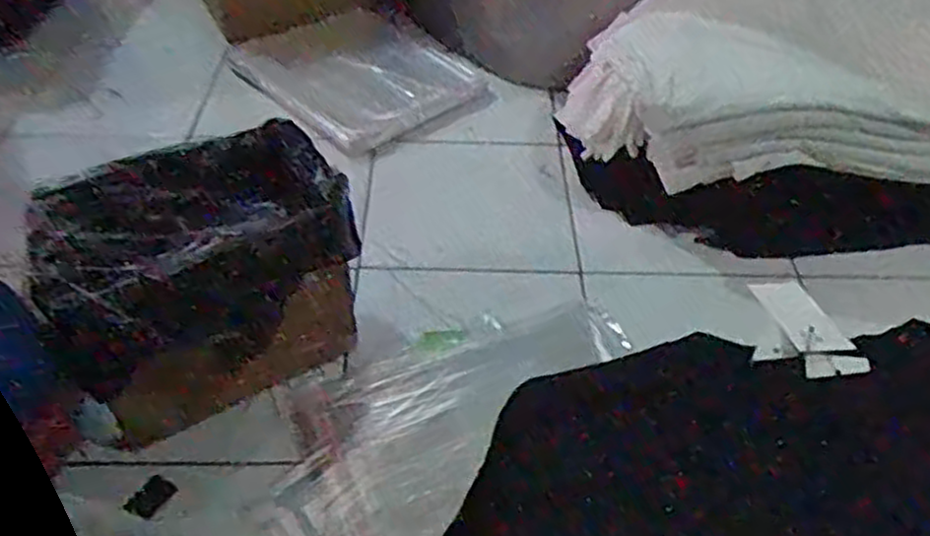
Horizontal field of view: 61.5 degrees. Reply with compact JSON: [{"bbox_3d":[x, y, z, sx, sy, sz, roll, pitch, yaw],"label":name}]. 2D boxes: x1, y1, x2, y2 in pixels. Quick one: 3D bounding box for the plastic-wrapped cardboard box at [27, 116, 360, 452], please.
[{"bbox_3d":[-0.292,0.014,0.871,0.300,0.245,0.186,-27,51,-26],"label":"plastic-wrapped cardboard box"}]

